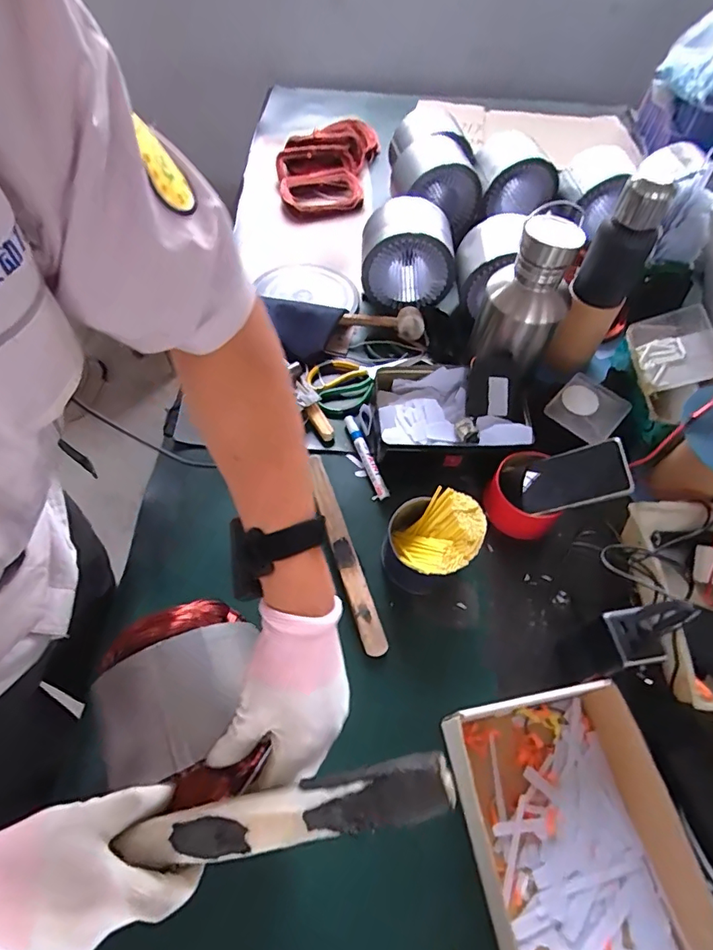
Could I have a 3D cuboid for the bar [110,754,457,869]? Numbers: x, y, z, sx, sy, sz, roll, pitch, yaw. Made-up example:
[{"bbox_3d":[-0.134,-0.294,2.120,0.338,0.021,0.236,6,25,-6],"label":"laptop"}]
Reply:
[{"bbox_3d":[-0.046,0.227,0.324,0.221,0.014,0.033,-16,60,8],"label":"bar"}]

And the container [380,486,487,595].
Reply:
[{"bbox_3d":[0.088,0.079,0.591,0.105,0.094,0.104,1,58,-2],"label":"container"}]

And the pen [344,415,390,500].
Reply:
[{"bbox_3d":[0.014,-0.027,0.702,0.017,0.013,0.140,-17,60,-12],"label":"pen"}]

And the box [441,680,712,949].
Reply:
[{"bbox_3d":[0.208,0.339,0.456,0.197,0.065,0.247,-8,58,-7],"label":"box"}]

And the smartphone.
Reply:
[{"bbox_3d":[0.270,0.004,0.614,0.127,0.012,0.076,-22,54,30],"label":"smartphone"}]

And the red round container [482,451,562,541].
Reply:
[{"bbox_3d":[0.228,0.026,0.662,0.095,0.062,0.096,1,58,-2],"label":"red round container"}]

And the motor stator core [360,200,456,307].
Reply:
[{"bbox_3d":[0.090,-0.375,0.834,0.164,0.131,0.115,15,58,7],"label":"motor stator core"}]

